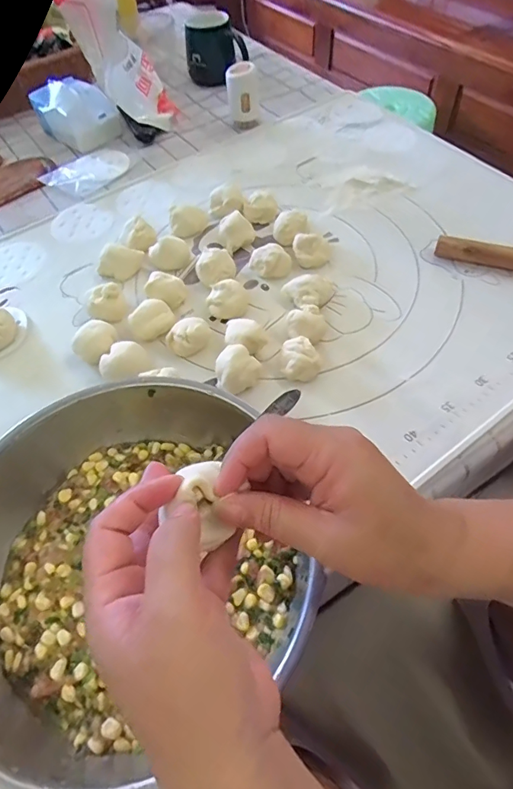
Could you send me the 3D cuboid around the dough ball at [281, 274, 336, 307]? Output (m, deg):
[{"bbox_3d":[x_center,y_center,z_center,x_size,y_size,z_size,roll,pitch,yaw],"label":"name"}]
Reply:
[{"bbox_3d":[0.062,-0.117,0.521,0.060,0.026,0.042,-4,56,1],"label":"dough ball"}]

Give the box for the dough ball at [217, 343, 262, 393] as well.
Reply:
[{"bbox_3d":[-0.019,-0.026,0.459,0.043,0.032,0.047,-2,56,3],"label":"dough ball"}]

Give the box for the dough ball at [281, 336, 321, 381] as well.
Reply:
[{"bbox_3d":[0.046,-0.036,0.465,0.037,0.025,0.040,-2,56,3],"label":"dough ball"}]

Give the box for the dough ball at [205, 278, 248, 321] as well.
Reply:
[{"bbox_3d":[-0.033,-0.110,0.518,0.041,0.034,0.045,-2,56,3],"label":"dough ball"}]

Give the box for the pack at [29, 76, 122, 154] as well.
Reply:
[{"bbox_3d":[-0.305,-0.471,0.753,0.131,0.074,0.088,32,64,22],"label":"pack"}]

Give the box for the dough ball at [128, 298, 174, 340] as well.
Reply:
[{"bbox_3d":[-0.118,-0.084,0.504,0.049,0.031,0.033,-21,58,-10],"label":"dough ball"}]

